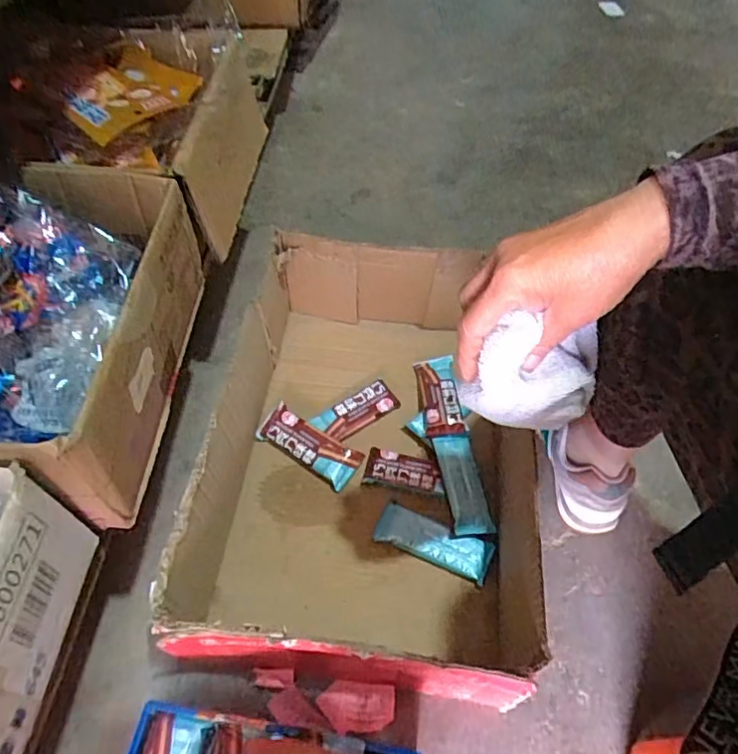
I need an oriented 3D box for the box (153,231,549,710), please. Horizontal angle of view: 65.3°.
[{"bbox_3d":[-0.001,0.073,0.666,0.339,0.163,0.482,5,53,3],"label":"box"}]

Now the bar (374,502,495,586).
[{"bbox_3d":[0.074,0.188,0.660,0.130,0.019,0.050,20,55,13],"label":"bar"}]

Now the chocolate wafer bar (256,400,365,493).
[{"bbox_3d":[-0.075,0.085,0.721,0.135,0.029,0.052,28,59,20],"label":"chocolate wafer bar"}]

